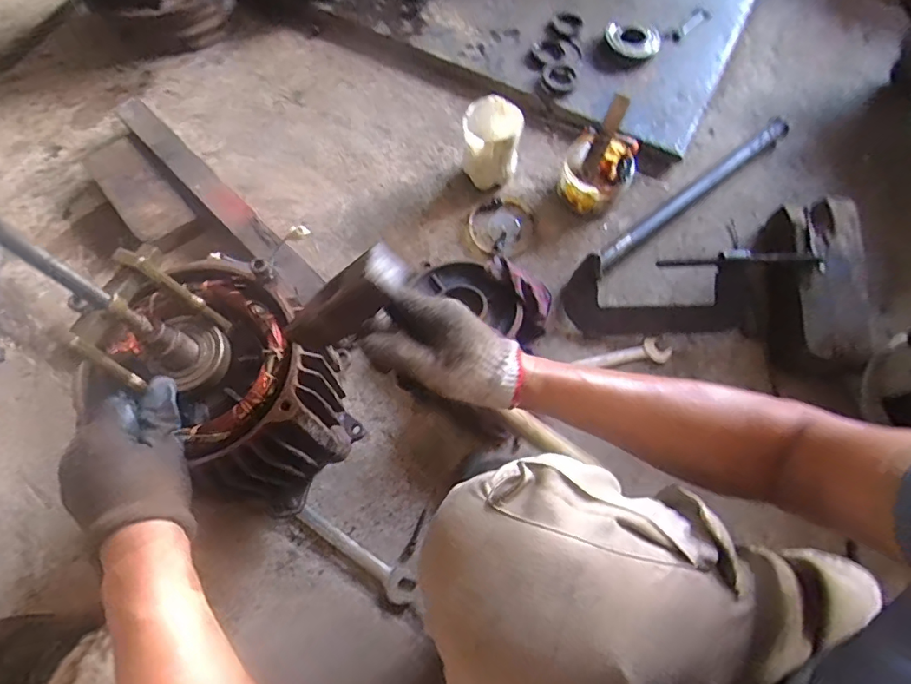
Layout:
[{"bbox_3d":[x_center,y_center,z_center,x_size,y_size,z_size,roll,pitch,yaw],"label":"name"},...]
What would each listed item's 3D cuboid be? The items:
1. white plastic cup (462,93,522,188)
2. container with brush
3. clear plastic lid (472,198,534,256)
[{"bbox_3d":[0.060,-0.331,0.836,0.094,0.134,0.096,1,69,-1],"label":"white plastic cup"},{"bbox_3d":[0.252,-0.314,0.841,0.111,0.116,0.169,20,70,6],"label":"container with brush"},{"bbox_3d":[0.083,-0.200,0.847,0.105,0.019,0.111,1,69,-1],"label":"clear plastic lid"}]

